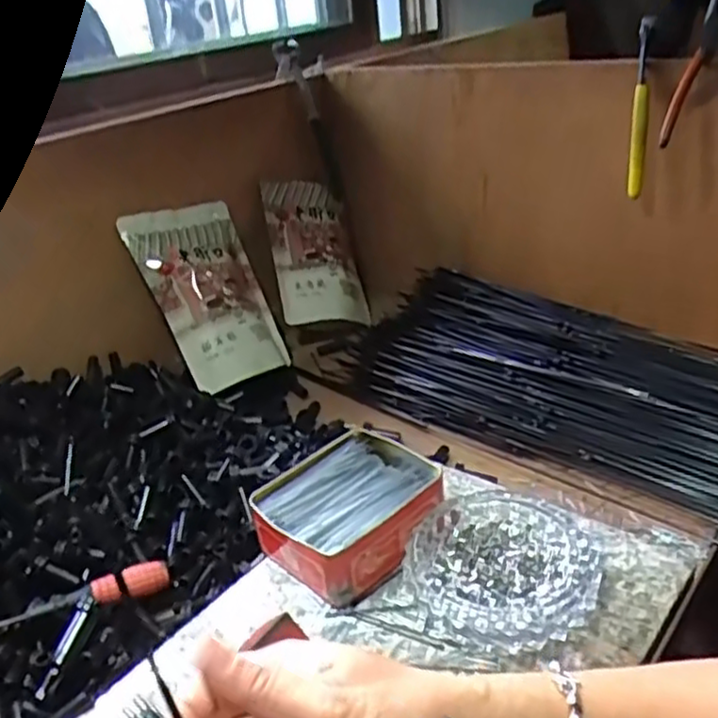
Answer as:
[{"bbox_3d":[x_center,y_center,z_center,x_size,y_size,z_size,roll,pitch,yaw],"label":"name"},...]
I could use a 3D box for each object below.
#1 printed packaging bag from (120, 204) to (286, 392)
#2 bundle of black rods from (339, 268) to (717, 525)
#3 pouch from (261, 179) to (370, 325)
[{"bbox_3d":[-0.160,-0.075,0.797,0.137,0.210,0.035,-23,-10,-44],"label":"printed packaging bag"},{"bbox_3d":[0.218,0.014,0.680,0.552,0.032,0.227,19,38,40],"label":"bundle of black rods"},{"bbox_3d":[-0.054,-0.135,0.904,0.125,0.187,0.037,-6,-16,-33],"label":"pouch"}]

